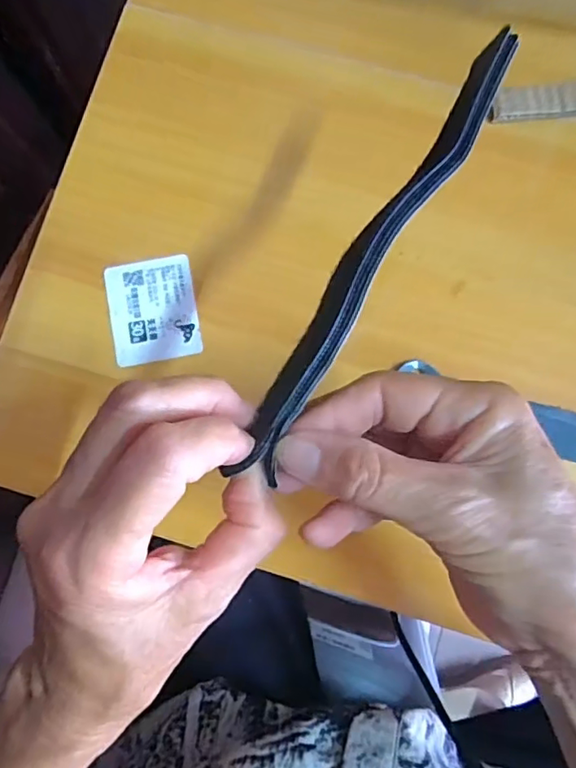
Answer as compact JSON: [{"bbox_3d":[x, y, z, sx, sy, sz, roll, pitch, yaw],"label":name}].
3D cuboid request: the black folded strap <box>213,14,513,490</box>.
[{"bbox_3d":[0.034,-0.050,0.205,0.018,0.014,0.188,32,83,5],"label":"black folded strap"}]

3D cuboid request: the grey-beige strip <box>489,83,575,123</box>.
[{"bbox_3d":[0.164,-0.169,0.332,0.088,0.007,0.022,-6,83,0],"label":"grey-beige strip"}]

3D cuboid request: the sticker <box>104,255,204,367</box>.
[{"bbox_3d":[-0.078,-0.043,0.324,0.050,0.004,0.060,-11,83,0],"label":"sticker"}]

